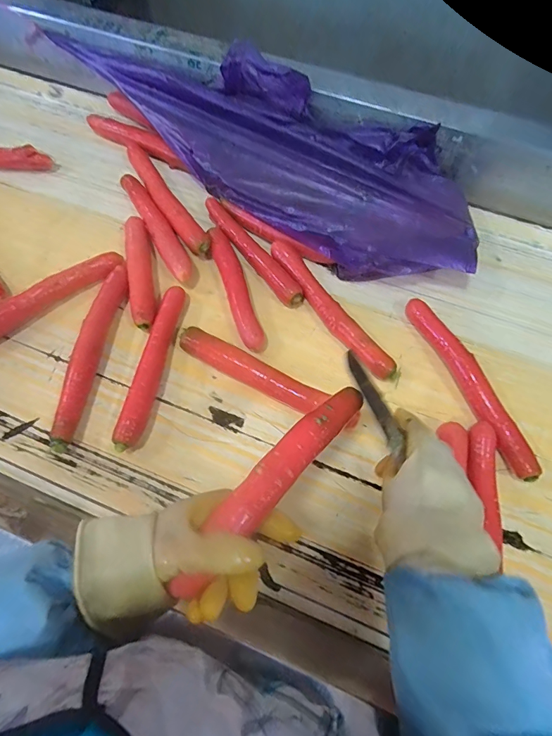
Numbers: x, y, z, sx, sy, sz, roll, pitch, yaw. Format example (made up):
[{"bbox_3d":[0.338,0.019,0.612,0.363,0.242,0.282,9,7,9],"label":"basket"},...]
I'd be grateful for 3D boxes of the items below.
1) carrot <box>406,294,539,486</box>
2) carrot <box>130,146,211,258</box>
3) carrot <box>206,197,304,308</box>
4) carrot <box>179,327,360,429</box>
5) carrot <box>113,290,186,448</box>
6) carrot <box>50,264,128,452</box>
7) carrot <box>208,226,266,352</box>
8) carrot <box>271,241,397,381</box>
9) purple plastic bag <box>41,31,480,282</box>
[{"bbox_3d":[0.255,0.019,0.530,0.034,0.033,0.268,-21,67,-9],"label":"carrot"},{"bbox_3d":[-0.180,-0.276,0.644,0.038,0.028,0.260,-31,69,-13],"label":"carrot"},{"bbox_3d":[-0.036,-0.179,0.618,0.035,0.041,0.226,-35,70,-15],"label":"carrot"},{"bbox_3d":[-0.014,0.018,0.526,0.253,0.040,0.035,27,68,12],"label":"carrot"},{"bbox_3d":[-0.167,-0.004,0.543,0.029,0.036,0.237,10,66,5],"label":"carrot"},{"bbox_3d":[-0.256,-0.022,0.552,0.034,0.036,0.272,9,65,4],"label":"carrot"},{"bbox_3d":[-0.063,-0.124,0.592,0.034,0.038,0.216,-17,66,-8],"label":"carrot"},{"bbox_3d":[0.075,-0.084,0.576,0.043,0.035,0.271,-33,69,-14],"label":"carrot"},{"bbox_3d":[0.001,-0.349,0.603,0.683,0.151,0.222,28,70,10],"label":"purple plastic bag"}]

